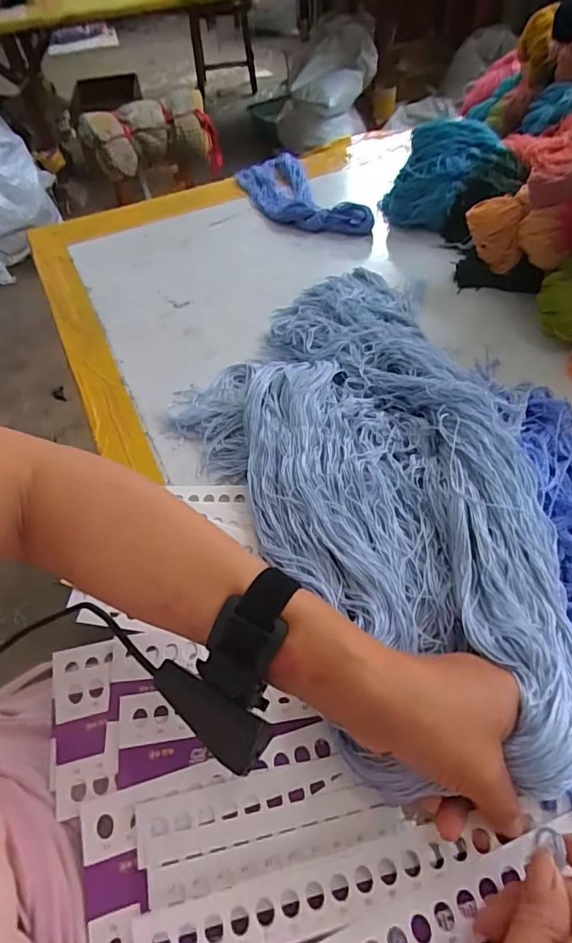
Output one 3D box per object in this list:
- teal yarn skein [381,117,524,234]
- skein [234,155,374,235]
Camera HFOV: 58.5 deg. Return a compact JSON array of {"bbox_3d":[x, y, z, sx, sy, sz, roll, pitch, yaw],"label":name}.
[{"bbox_3d":[0.220,-0.393,0.688,0.171,0.109,0.094,6,52,9],"label":"teal yarn skein"},{"bbox_3d":[0.017,-0.415,0.769,0.102,0.036,0.287,-25,54,-14],"label":"skein"}]

